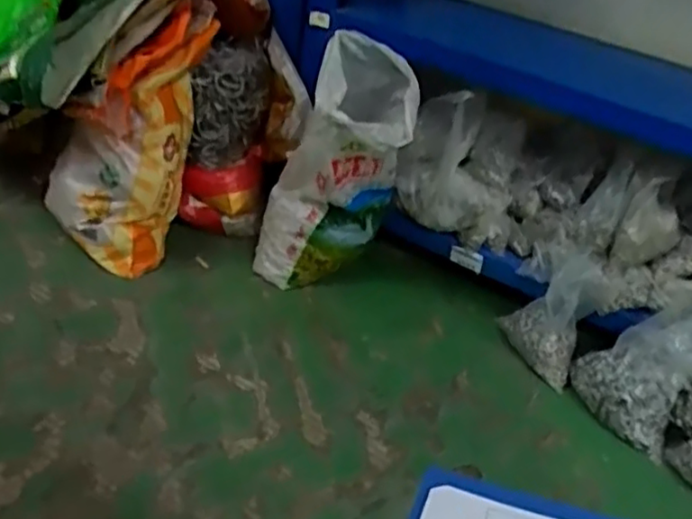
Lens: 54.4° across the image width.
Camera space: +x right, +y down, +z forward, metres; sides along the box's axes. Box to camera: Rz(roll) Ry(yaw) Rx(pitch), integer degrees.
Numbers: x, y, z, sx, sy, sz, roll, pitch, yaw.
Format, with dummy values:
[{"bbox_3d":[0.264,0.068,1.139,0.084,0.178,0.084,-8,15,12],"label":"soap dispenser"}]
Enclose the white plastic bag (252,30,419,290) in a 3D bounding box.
[{"bbox_3d":[-0.034,-0.174,1.460,0.280,0.604,0.207,3,38,-11],"label":"white plastic bag"}]

